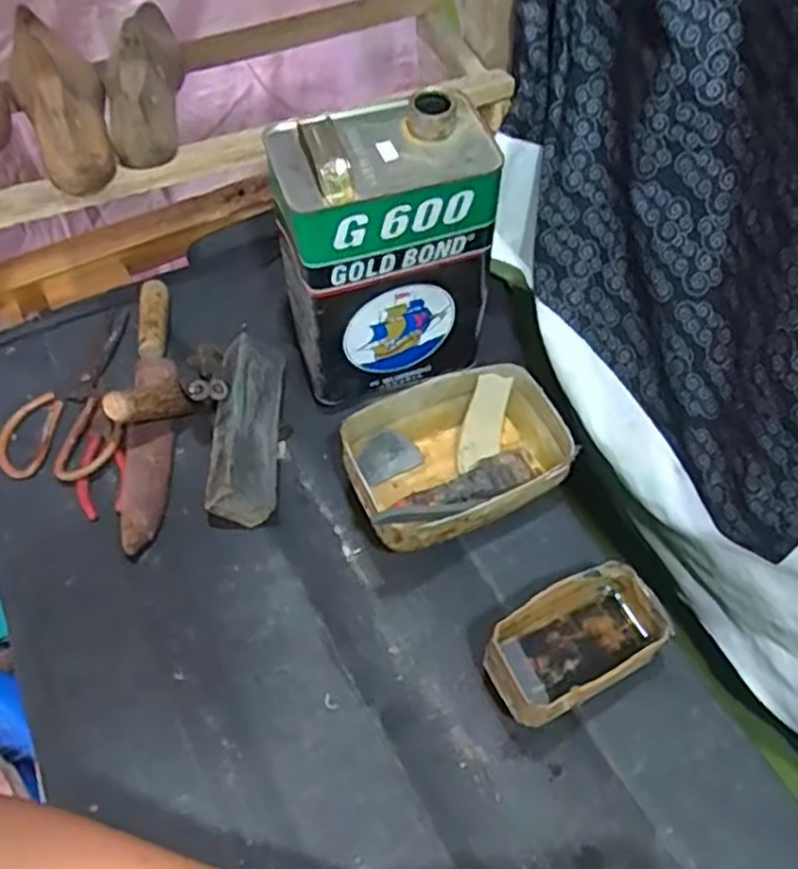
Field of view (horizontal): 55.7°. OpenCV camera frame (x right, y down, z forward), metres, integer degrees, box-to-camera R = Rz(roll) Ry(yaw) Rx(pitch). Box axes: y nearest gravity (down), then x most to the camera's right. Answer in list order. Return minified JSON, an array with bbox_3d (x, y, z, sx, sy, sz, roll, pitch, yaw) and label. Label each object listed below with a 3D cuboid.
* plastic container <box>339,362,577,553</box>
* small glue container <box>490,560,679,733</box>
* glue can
[{"bbox_3d":[0.049,0.022,0.652,0.184,0.073,0.127,-21,59,-16],"label":"plastic container"},{"bbox_3d":[0.130,0.159,0.566,0.128,0.066,0.074,-23,59,-17],"label":"small glue container"},{"bbox_3d":[-0.017,-0.155,0.648,0.164,0.237,0.102,-14,57,-12],"label":"glue can"}]

